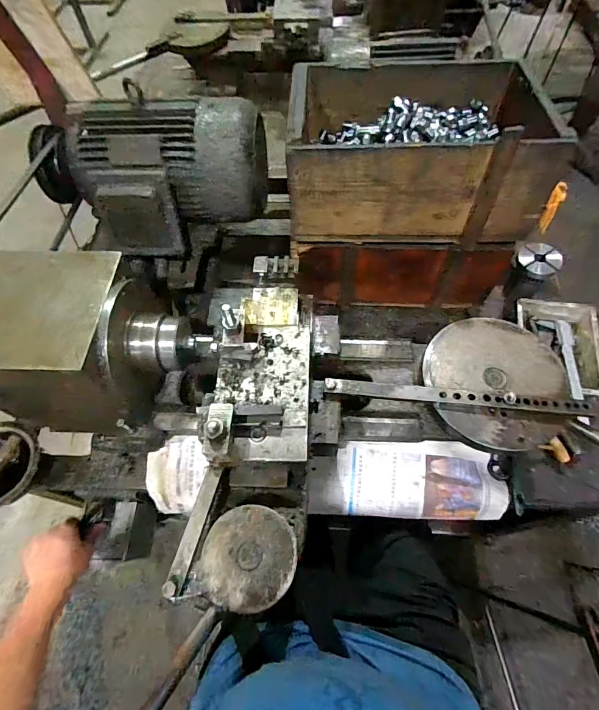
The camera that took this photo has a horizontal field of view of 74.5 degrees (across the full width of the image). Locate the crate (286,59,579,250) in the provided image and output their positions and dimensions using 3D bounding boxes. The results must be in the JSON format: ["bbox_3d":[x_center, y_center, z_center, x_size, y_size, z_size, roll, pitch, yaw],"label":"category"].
[{"bbox_3d":[0.168,-0.324,0.579,0.349,0.183,0.250,2,61,3],"label":"crate"}]

